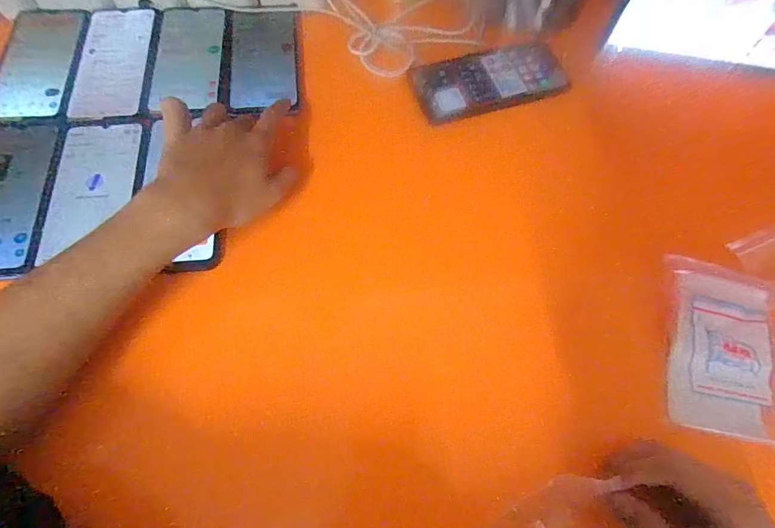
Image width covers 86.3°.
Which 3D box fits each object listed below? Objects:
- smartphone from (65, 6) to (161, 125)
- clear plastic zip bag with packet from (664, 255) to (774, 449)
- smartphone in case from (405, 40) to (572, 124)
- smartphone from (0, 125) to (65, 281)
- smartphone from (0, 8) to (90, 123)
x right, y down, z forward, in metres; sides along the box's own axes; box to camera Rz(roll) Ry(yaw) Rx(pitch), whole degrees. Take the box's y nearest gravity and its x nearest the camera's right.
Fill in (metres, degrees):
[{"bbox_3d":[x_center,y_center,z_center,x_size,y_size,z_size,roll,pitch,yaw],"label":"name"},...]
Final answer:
[{"bbox_3d":[-0.293,-0.219,0.443,0.077,0.006,0.158,-3,68,-5],"label":"smartphone"},{"bbox_3d":[0.277,0.067,0.342,0.076,0.009,0.143,10,69,15],"label":"clear plastic zip bag with packet"},{"bbox_3d":[0.116,-0.206,0.458,0.172,0.007,0.081,-15,69,-10],"label":"smartphone in case"},{"bbox_3d":[-0.351,-0.063,0.376,0.075,0.005,0.162,-4,68,-5],"label":"smartphone"},{"bbox_3d":[-0.374,-0.216,0.442,0.080,0.008,0.157,-2,68,-5],"label":"smartphone"}]

